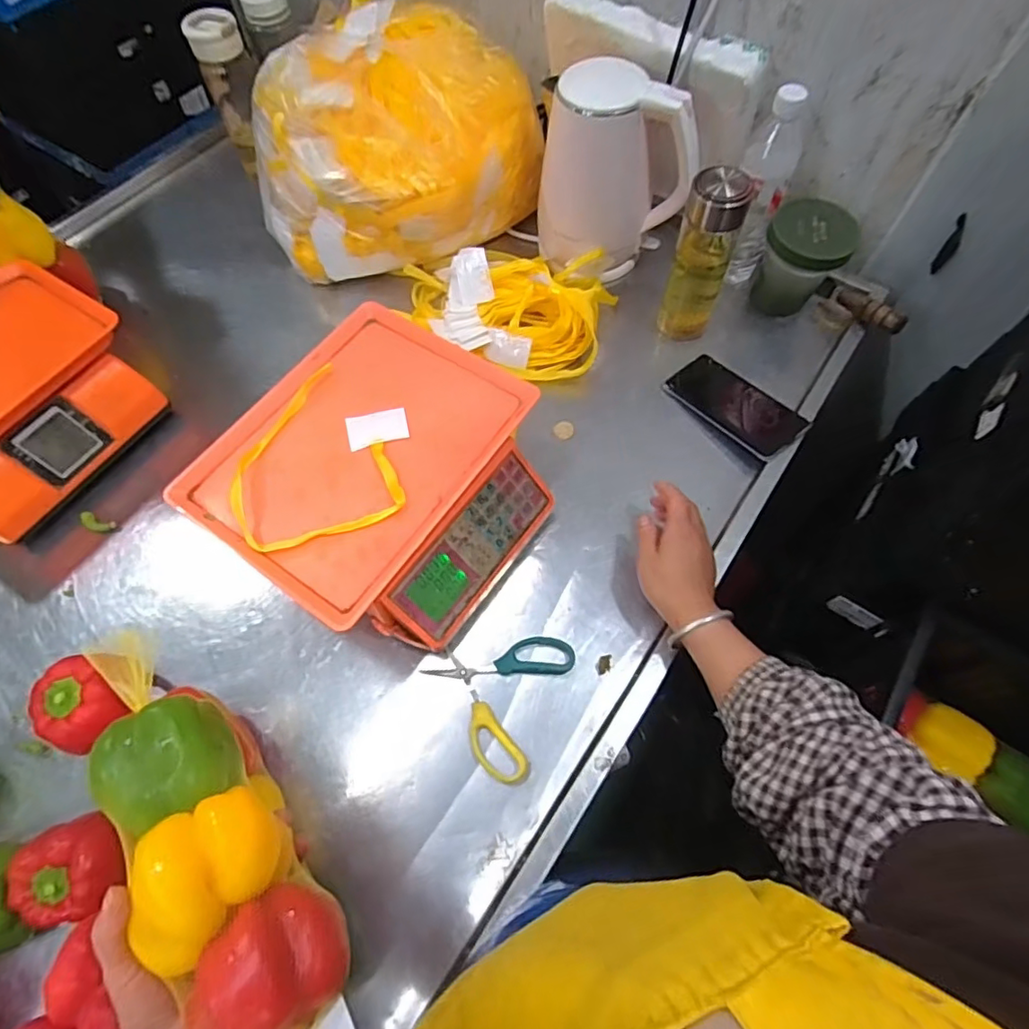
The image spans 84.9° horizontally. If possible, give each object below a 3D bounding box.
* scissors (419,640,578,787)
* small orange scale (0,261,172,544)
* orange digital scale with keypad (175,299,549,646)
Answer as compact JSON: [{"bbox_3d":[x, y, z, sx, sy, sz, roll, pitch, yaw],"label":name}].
[{"bbox_3d":[0.001,0.169,0.544,0.129,0.007,0.132,-33,67,-15],"label":"scissors"},{"bbox_3d":[-0.593,-0.133,0.656,0.250,0.122,0.279,32,68,16],"label":"small orange scale"},{"bbox_3d":[-0.129,-0.031,0.589,0.282,0.124,0.290,32,68,16],"label":"orange digital scale with keypad"}]

